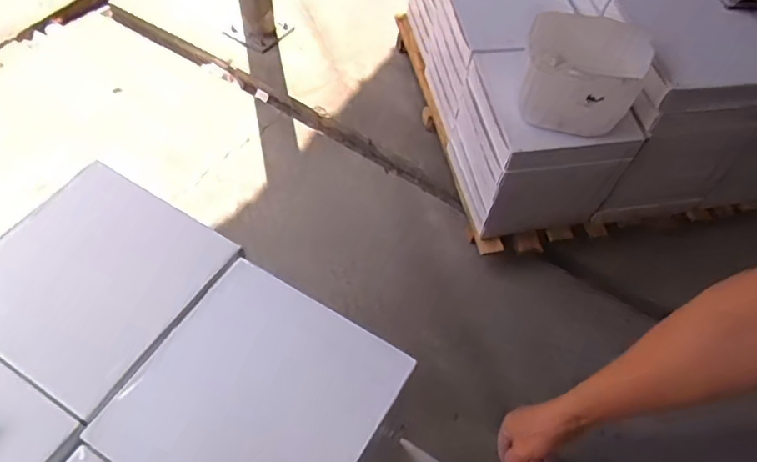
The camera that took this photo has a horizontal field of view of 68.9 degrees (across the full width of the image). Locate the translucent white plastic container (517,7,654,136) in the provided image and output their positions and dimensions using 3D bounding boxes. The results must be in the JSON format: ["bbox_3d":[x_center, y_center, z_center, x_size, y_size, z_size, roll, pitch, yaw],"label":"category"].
[{"bbox_3d":[0.442,-0.333,1.189,0.254,0.165,0.180,11,56,4],"label":"translucent white plastic container"}]

